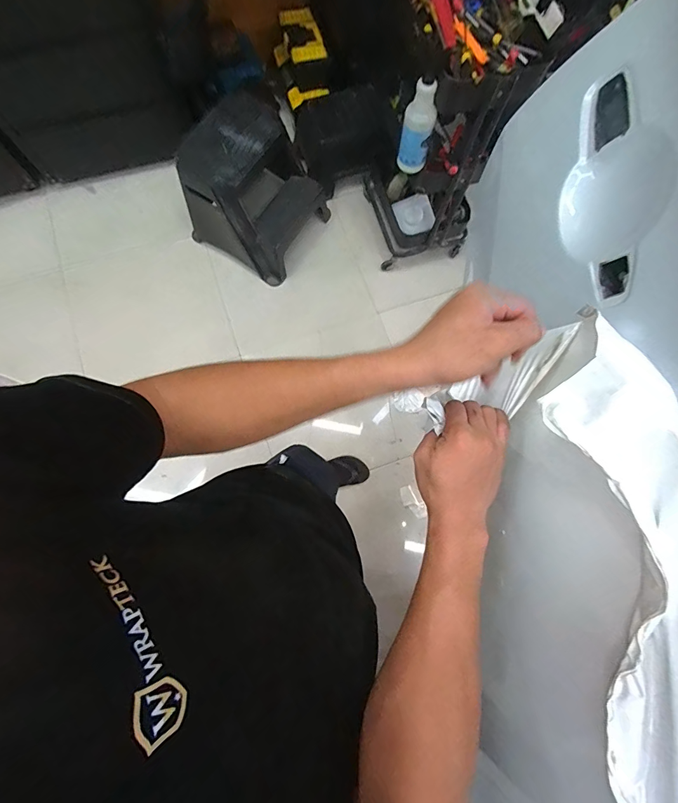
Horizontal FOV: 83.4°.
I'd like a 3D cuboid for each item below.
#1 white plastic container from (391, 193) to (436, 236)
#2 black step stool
[{"bbox_3d":[0.298,-0.741,1.518,0.155,0.036,0.142,-8,107,32],"label":"white plastic container"},{"bbox_3d":[-0.326,-0.822,1.478,0.399,0.497,0.398,30,78,5],"label":"black step stool"}]

